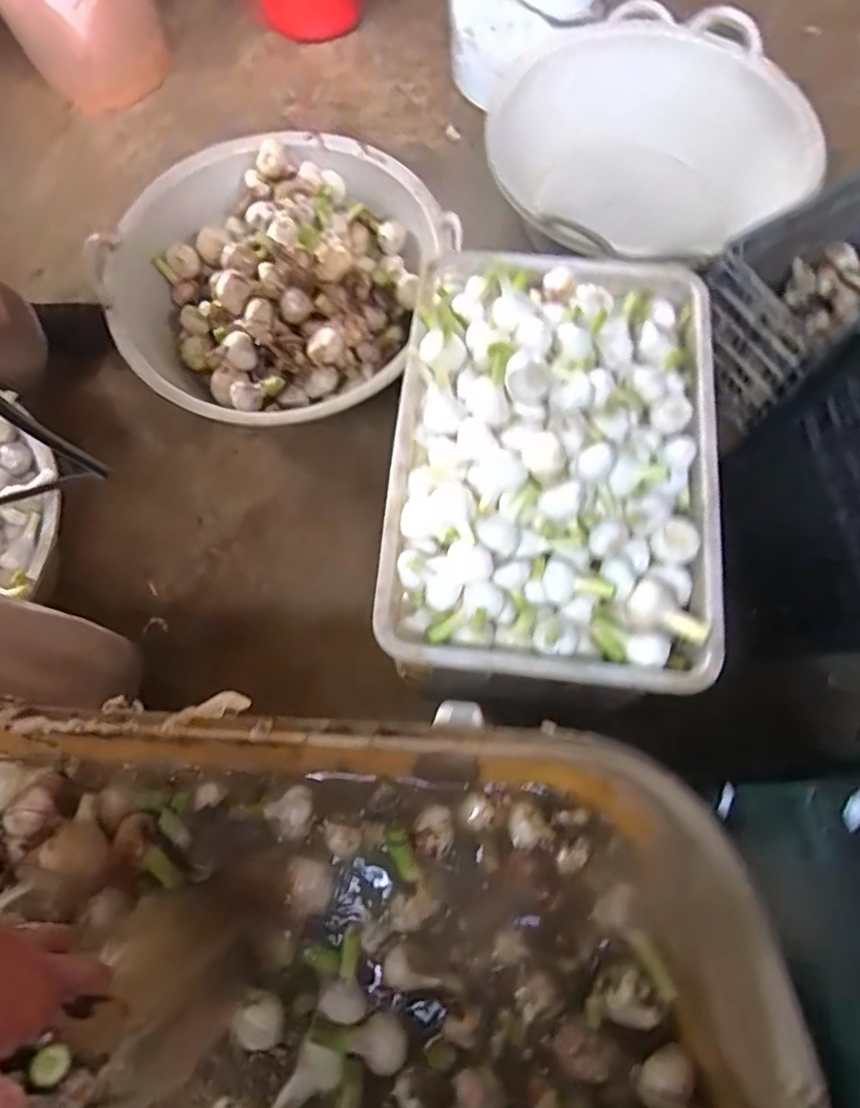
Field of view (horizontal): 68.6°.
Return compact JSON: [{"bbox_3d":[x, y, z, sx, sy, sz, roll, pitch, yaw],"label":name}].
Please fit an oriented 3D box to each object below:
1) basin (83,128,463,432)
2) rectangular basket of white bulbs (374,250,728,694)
[{"bbox_3d":[-0.255,-0.434,1.004,0.519,0.136,0.522,0,71,-1],"label":"basin"},{"bbox_3d":[0.142,-0.129,0.720,0.360,0.103,0.510,6,71,1],"label":"rectangular basket of white bulbs"}]

